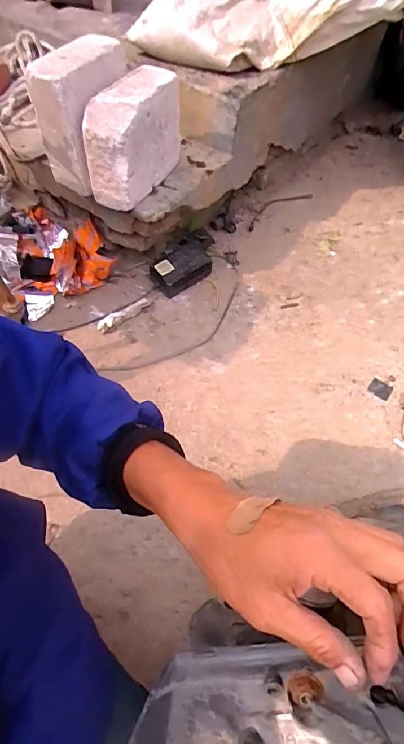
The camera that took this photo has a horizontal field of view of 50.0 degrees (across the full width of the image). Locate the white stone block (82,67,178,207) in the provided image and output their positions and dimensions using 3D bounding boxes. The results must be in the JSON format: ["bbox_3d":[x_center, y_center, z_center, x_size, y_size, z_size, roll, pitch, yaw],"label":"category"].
[{"bbox_3d":[-0.137,-0.475,0.886,0.094,0.189,0.220,23,59,13],"label":"white stone block"}]

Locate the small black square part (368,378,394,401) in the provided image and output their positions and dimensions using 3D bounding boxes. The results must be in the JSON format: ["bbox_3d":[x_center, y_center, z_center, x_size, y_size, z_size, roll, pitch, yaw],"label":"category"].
[{"bbox_3d":[0.414,0.039,1.003,0.047,0.005,0.041,31,63,19],"label":"small black square part"}]

